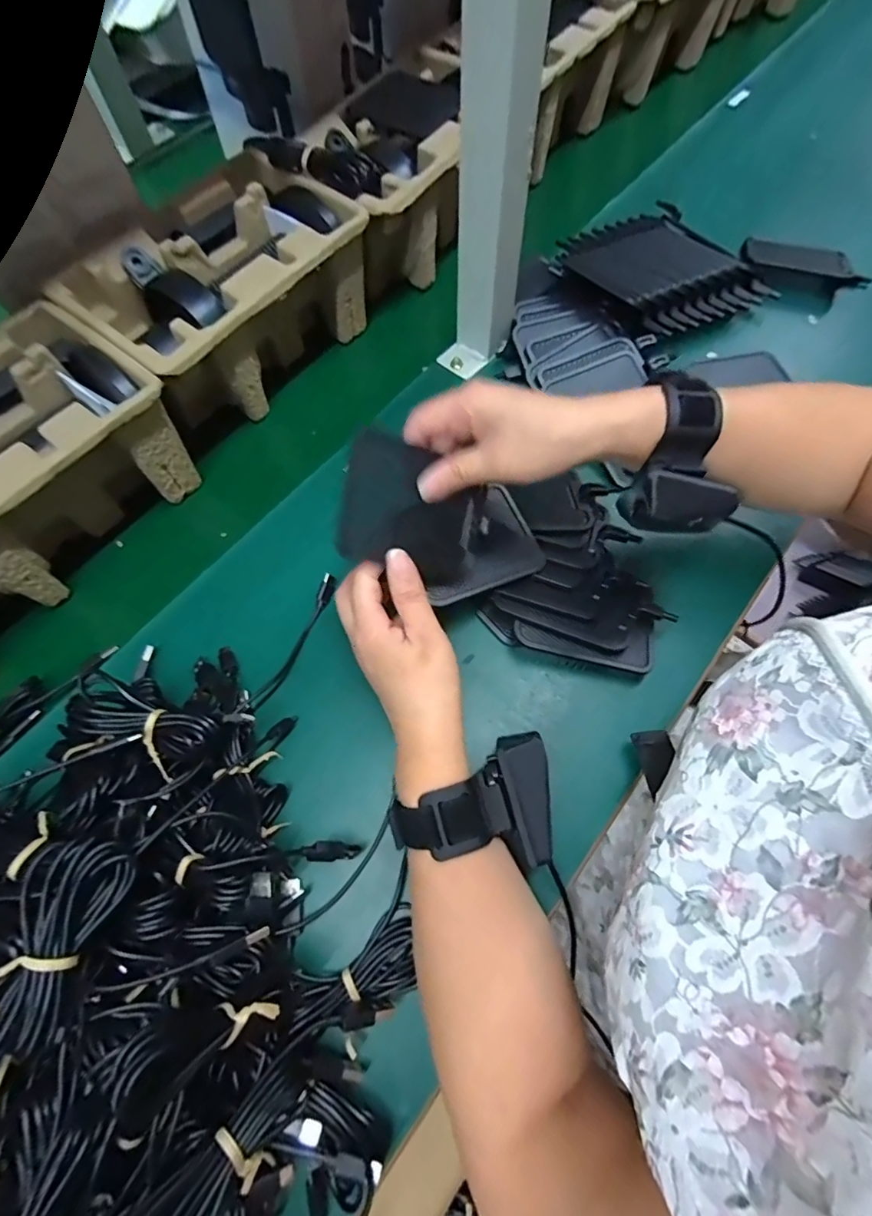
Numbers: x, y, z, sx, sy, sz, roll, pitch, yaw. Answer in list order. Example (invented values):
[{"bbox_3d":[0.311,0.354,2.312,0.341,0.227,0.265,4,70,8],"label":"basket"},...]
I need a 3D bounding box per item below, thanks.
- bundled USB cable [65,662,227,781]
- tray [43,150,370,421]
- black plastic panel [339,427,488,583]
[{"bbox_3d":[-0.176,0.068,0.301,0.093,0.020,0.037,20,71,9],"label":"bundled USB cable"},{"bbox_3d":[-0.178,-0.262,0.447,0.145,0.103,0.234,33,73,13],"label":"tray"},{"bbox_3d":[-0.015,-0.062,0.329,0.094,0.009,0.077,14,101,-26],"label":"black plastic panel"}]

